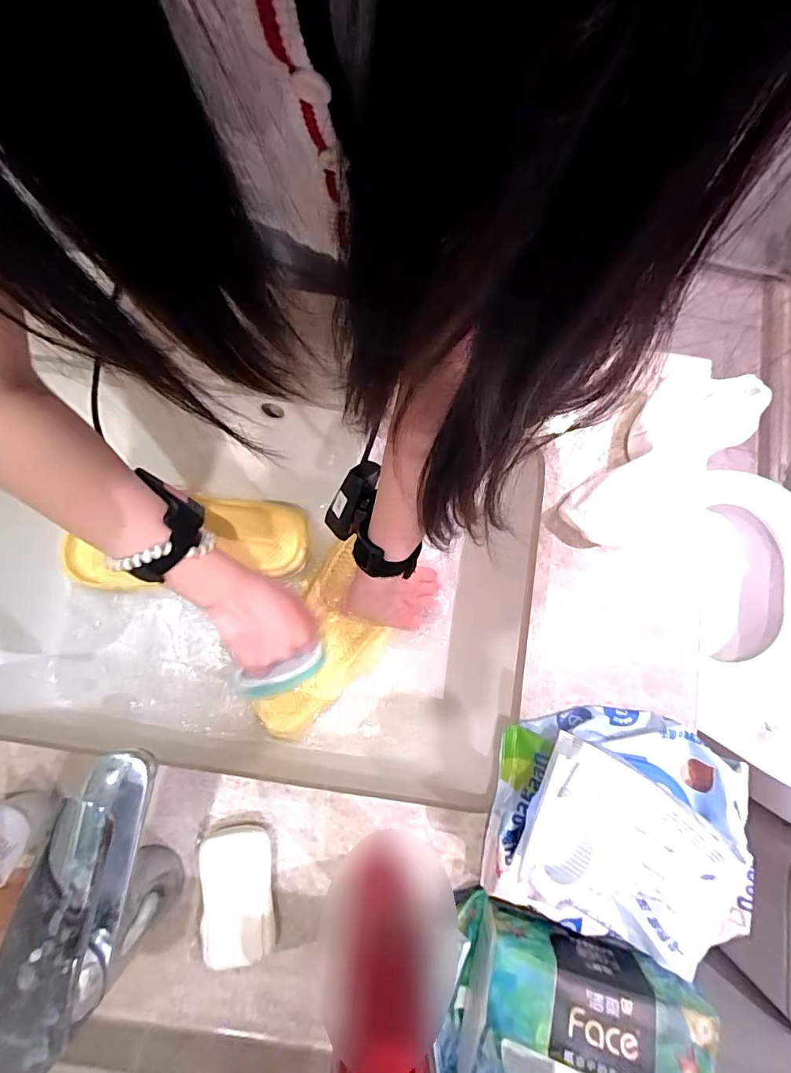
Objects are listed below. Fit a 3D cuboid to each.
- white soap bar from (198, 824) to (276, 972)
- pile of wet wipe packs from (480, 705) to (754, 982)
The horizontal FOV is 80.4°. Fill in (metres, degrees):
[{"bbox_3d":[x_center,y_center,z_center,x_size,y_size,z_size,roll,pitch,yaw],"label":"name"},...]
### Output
[{"bbox_3d":[-0.109,0.246,0.327,0.045,0.023,0.081,-7,80,-2],"label":"white soap bar"},{"bbox_3d":[0.153,0.196,0.312,0.163,0.082,0.140,10,80,1],"label":"pile of wet wipe packs"}]

